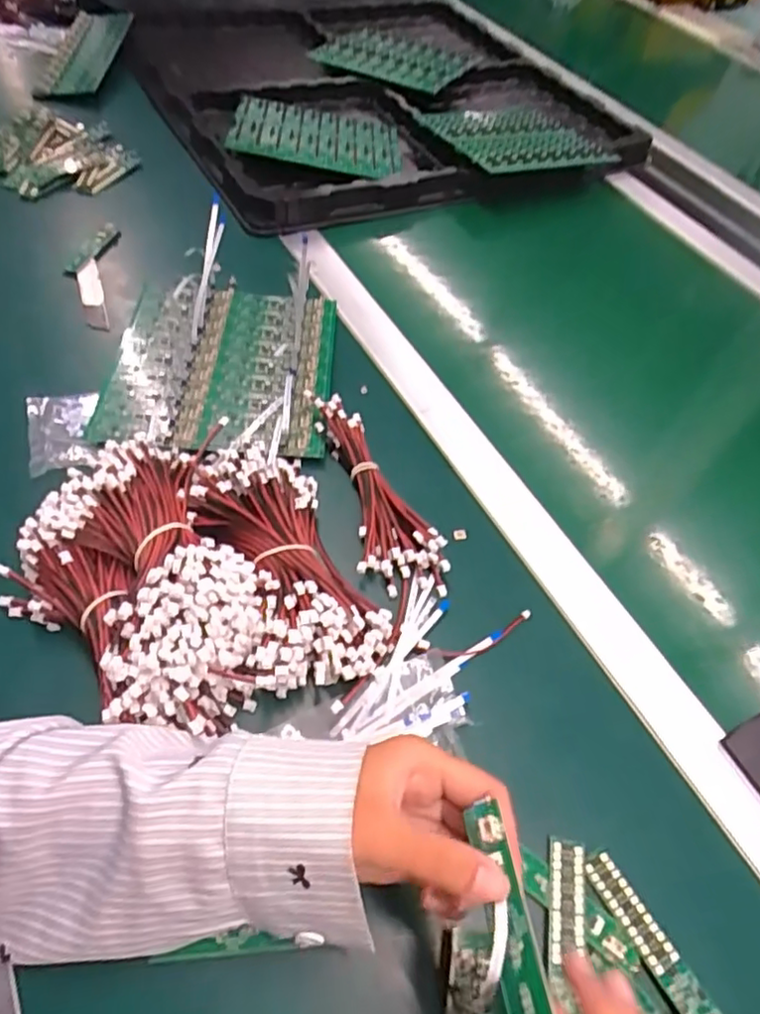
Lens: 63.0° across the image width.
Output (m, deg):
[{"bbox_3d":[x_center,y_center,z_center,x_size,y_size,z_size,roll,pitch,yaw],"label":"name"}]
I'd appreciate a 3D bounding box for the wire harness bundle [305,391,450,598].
[{"bbox_3d":[-0.005,-0.016,0.438,0.057,0.037,0.172,-14,55,-14],"label":"wire harness bundle"}]

